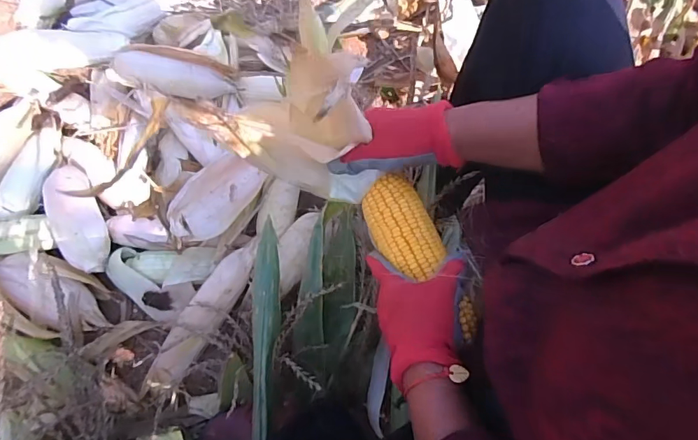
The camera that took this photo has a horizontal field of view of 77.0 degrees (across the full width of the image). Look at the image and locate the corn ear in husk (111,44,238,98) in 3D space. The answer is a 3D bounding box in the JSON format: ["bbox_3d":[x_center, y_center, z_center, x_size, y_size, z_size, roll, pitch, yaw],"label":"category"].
[{"bbox_3d":[-0.299,-0.248,0.739,0.223,0.044,0.071,15,71,2],"label":"corn ear in husk"}]

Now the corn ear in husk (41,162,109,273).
[{"bbox_3d":[-0.425,-0.006,0.682,0.076,0.050,0.181,-32,76,-12],"label":"corn ear in husk"}]

